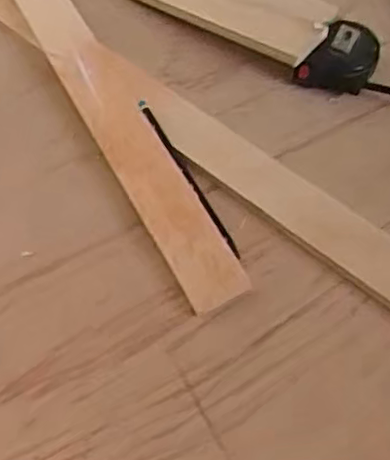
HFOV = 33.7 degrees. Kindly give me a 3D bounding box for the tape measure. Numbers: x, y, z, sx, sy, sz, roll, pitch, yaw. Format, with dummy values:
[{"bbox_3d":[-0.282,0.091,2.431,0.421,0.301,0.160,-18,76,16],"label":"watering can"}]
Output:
[{"bbox_3d":[0.134,-0.154,0.588,0.060,0.037,0.073,37,69,20],"label":"tape measure"}]

